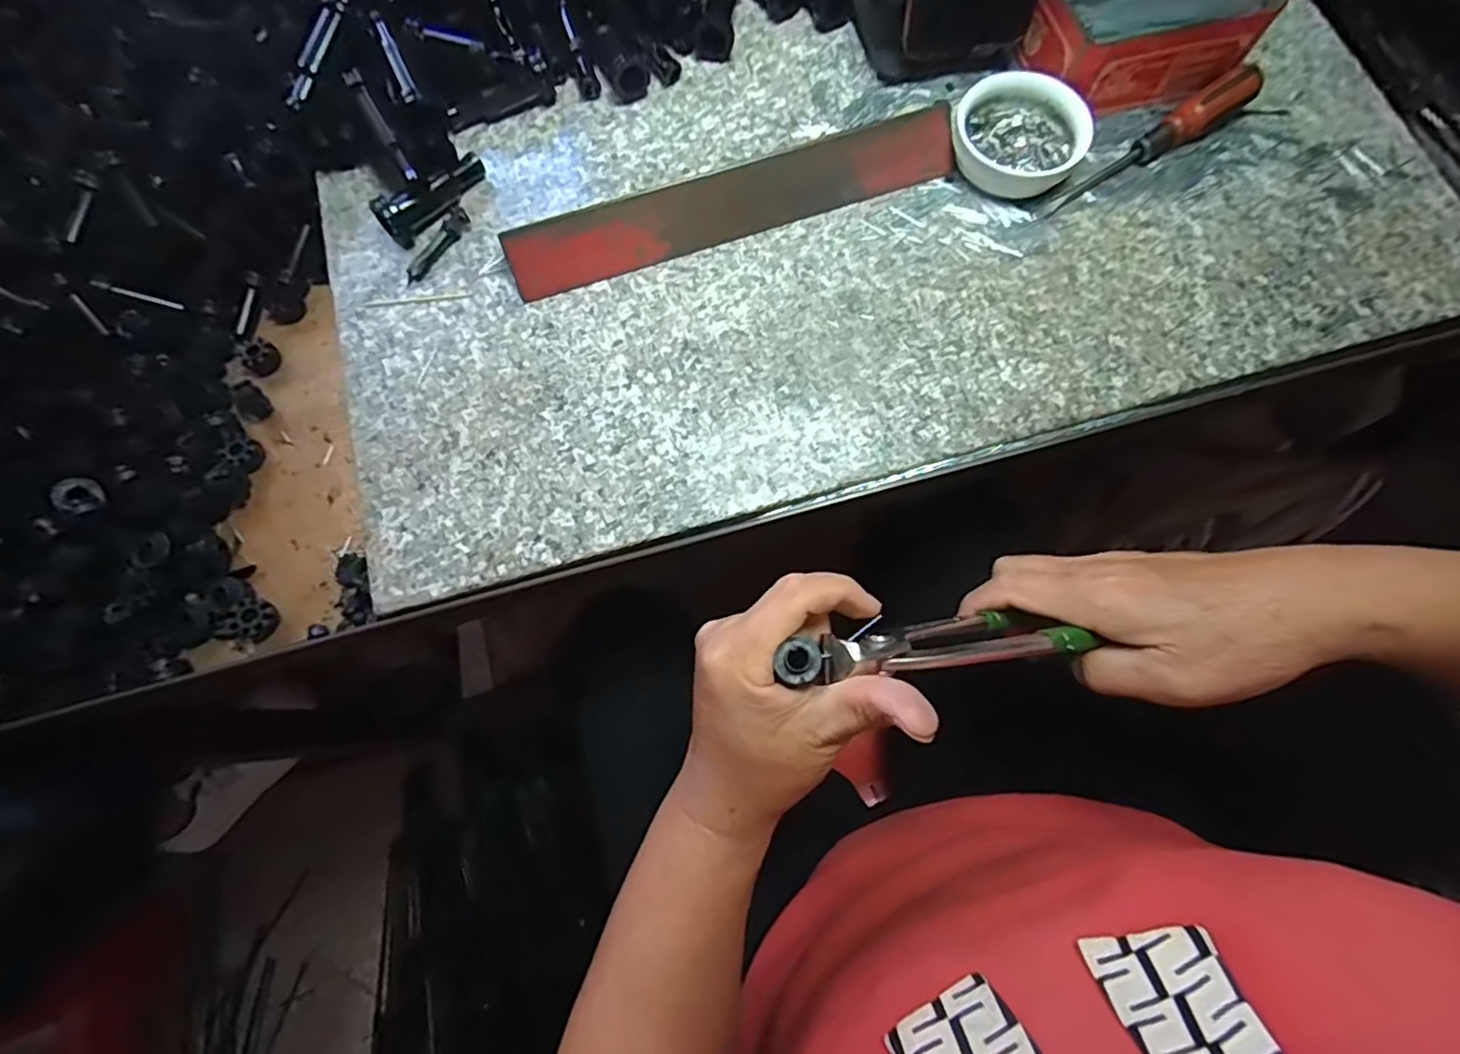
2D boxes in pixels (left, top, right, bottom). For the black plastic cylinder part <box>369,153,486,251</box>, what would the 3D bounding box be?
[{"bbox_3d":[-0.165,-0.186,0.356,0.065,0.024,0.017,-43,79,-10],"label":"black plastic cylinder part"}]

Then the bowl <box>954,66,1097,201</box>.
[{"bbox_3d":[0.163,-0.222,0.361,0.069,0.023,0.068,0,75,0],"label":"bowl"}]

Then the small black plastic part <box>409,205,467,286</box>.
[{"bbox_3d":[-0.164,-0.157,0.355,0.010,0.008,0.050,33,77,9],"label":"small black plastic part"}]

